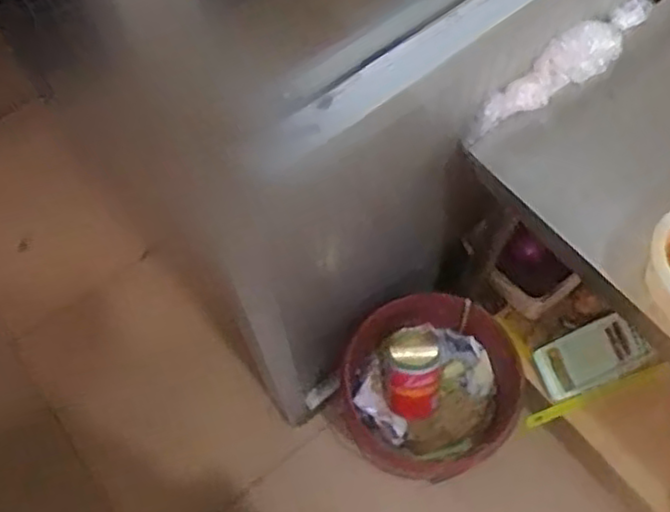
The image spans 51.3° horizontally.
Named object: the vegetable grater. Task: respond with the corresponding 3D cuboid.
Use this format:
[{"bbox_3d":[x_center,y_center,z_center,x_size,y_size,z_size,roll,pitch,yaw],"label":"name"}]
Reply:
[{"bbox_3d":[0.486,0.194,1.334,0.199,0.048,0.115,-25,69,-9],"label":"vegetable grater"}]

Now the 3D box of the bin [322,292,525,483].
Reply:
[{"bbox_3d":[0.176,0.259,1.366,0.352,0.277,0.323,-34,71,-12],"label":"bin"}]

